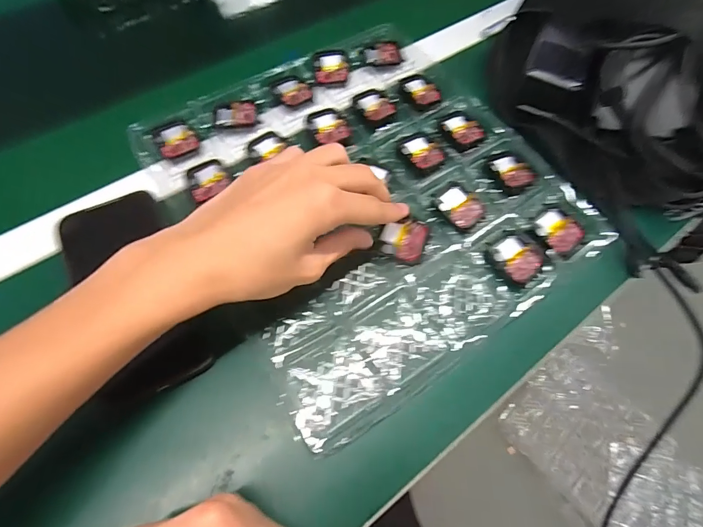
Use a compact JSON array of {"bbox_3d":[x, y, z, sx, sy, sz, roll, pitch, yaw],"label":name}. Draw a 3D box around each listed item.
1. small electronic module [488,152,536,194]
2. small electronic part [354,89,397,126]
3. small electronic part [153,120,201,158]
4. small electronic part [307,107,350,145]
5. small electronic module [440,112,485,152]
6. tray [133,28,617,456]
[{"bbox_3d":[0.151,-0.088,0.364,0.034,0.007,0.043,-30,69,-16],"label":"small electronic module"},{"bbox_3d":[0.023,-0.161,0.388,0.033,0.006,0.043,-33,70,-17],"label":"small electronic part"},{"bbox_3d":[-0.164,-0.116,0.357,0.034,0.004,0.039,-28,68,-15],"label":"small electronic part"},{"bbox_3d":[-0.021,-0.133,0.372,0.034,0.005,0.044,-19,66,-11],"label":"small electronic part"},{"bbox_3d":[0.111,-0.134,0.382,0.034,0.006,0.046,-22,67,-13],"label":"small electronic module"},{"bbox_3d":[0.015,-0.072,0.347,0.300,0.023,0.330,-32,70,-14],"label":"tray"}]

